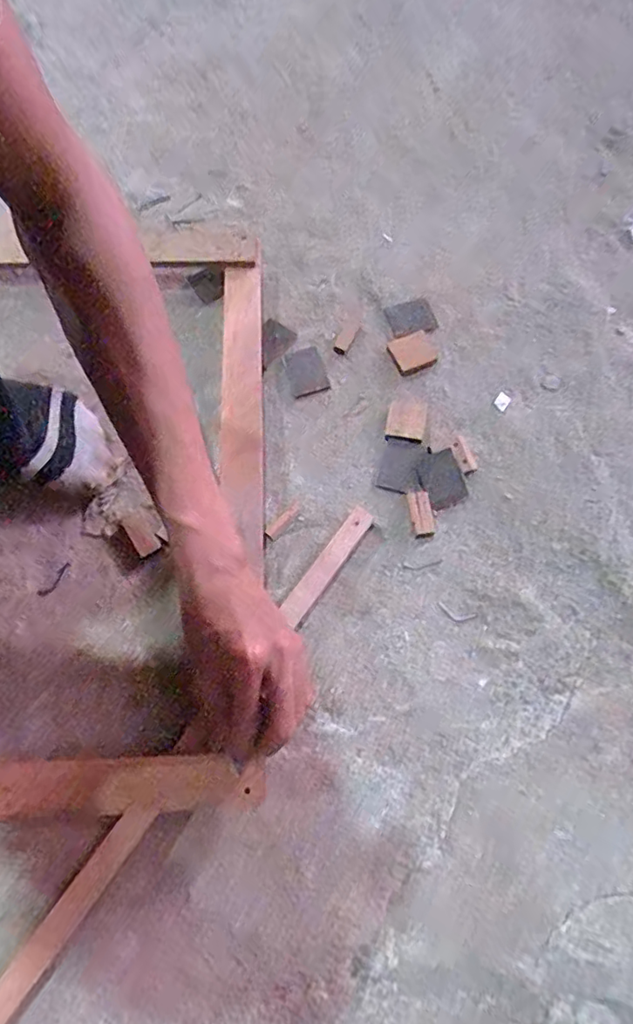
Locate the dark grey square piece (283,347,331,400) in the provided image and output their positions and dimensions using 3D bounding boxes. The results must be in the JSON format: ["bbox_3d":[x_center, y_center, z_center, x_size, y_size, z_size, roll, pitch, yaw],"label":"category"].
[{"bbox_3d":[-0.010,-0.135,0.530,0.036,0.005,0.047,-17,71,-8],"label":"dark grey square piece"}]

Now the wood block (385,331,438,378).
[{"bbox_3d":[0.094,-0.155,0.539,0.042,0.008,0.036,-20,71,-9],"label":"wood block"}]

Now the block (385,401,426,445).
[{"bbox_3d":[0.083,-0.085,0.513,0.033,0.005,0.045,11,70,3],"label":"block"}]

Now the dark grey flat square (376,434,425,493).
[{"bbox_3d":[0.078,-0.044,0.507,0.037,0.007,0.051,14,70,4],"label":"dark grey flat square"}]

